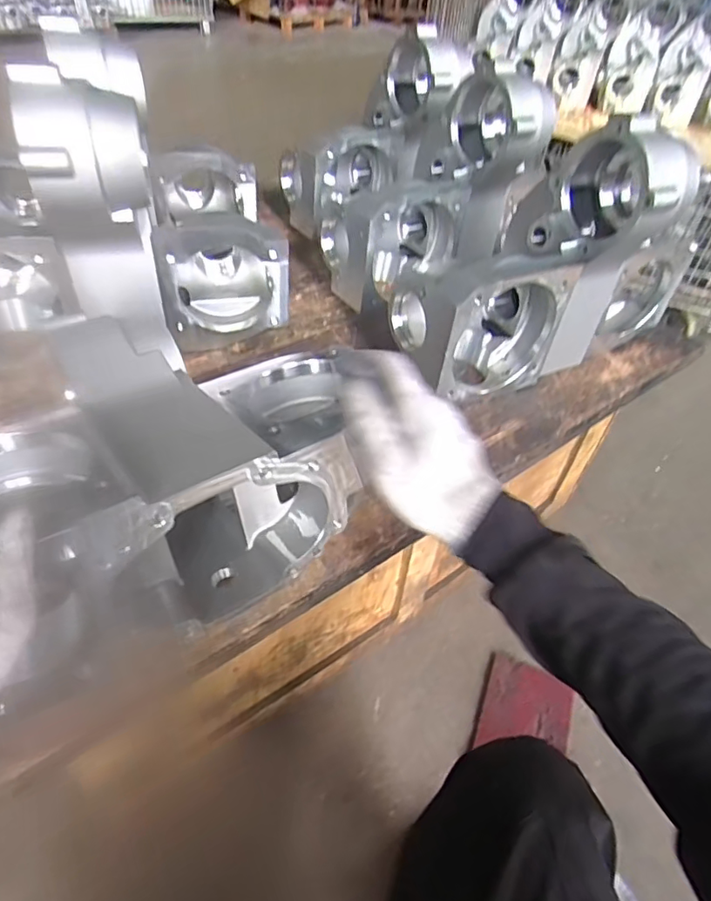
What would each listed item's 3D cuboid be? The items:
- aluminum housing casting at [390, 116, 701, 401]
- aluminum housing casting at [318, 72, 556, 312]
[{"bbox_3d":[0.289,-0.254,0.737,0.446,0.305,0.168,-20,51,-25],"label":"aluminum housing casting"},{"bbox_3d":[0.118,-0.413,0.868,0.323,0.286,0.180,-13,49,-19],"label":"aluminum housing casting"}]

